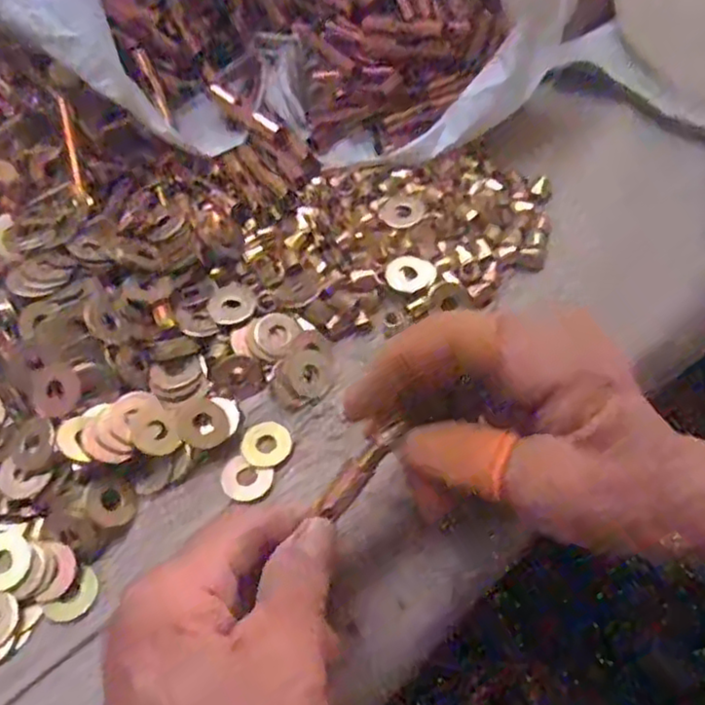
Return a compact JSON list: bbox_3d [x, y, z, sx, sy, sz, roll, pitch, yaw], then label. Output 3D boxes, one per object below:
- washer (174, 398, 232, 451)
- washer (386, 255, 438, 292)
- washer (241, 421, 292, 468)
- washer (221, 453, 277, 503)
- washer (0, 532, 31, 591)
[{"bbox_3d":[-0.062,0.029,0.276,0.021,0.004,0.022,-29,83,-33],"label":"washer"},{"bbox_3d":[0.027,-0.037,0.313,0.023,0.004,0.018,-11,57,-2],"label":"washer"},{"bbox_3d":[-0.036,0.037,0.279,0.020,0.004,0.021,-2,58,3],"label":"washer"},{"bbox_3d":[-0.043,0.051,0.270,0.022,0.004,0.018,18,61,16],"label":"washer"},{"bbox_3d":[-0.131,0.078,0.251,0.021,0.004,0.020,-2,58,3],"label":"washer"}]

